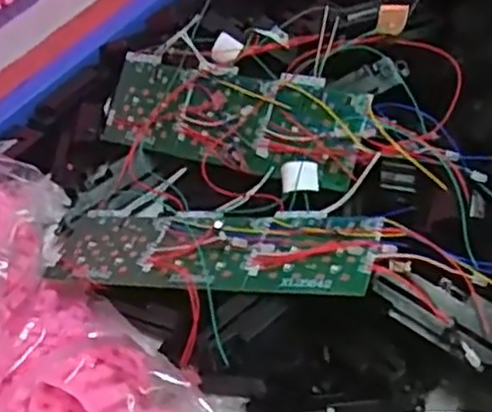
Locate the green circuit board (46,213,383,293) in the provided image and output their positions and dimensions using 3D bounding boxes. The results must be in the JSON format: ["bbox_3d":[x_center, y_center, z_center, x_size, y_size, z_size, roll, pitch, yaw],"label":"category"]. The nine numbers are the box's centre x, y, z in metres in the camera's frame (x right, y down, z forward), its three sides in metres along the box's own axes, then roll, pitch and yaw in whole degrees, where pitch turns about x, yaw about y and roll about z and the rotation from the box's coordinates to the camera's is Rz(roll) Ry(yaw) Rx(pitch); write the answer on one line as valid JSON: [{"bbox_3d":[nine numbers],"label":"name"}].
[{"bbox_3d":[-0.026,0.027,0.467,0.217,0.009,0.068,0,40,24],"label":"green circuit board"}]

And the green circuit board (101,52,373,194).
[{"bbox_3d":[-0.014,-0.065,0.538,0.218,0.010,0.072,15,84,31],"label":"green circuit board"}]

